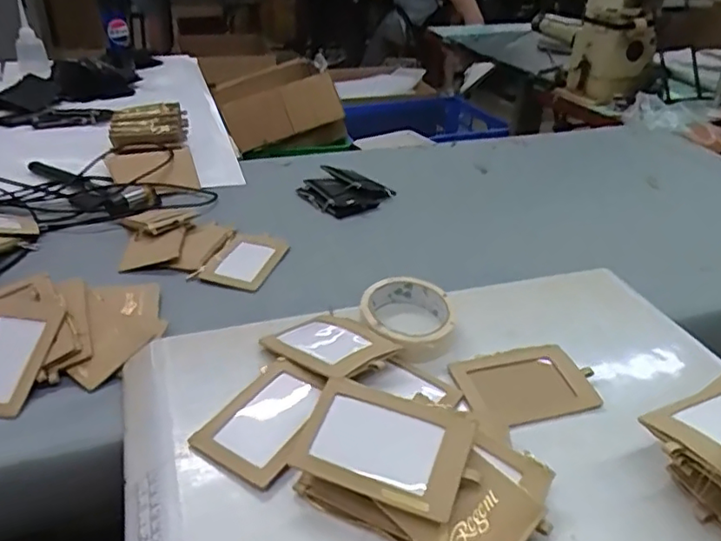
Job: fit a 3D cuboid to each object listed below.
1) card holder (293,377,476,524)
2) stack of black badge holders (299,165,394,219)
[{"bbox_3d":[0.017,0.117,0.406,0.110,0.009,0.070,13,55,20],"label":"card holder"},{"bbox_3d":[-0.036,-0.128,0.953,0.140,0.031,0.120,30,48,31],"label":"stack of black badge holders"}]

